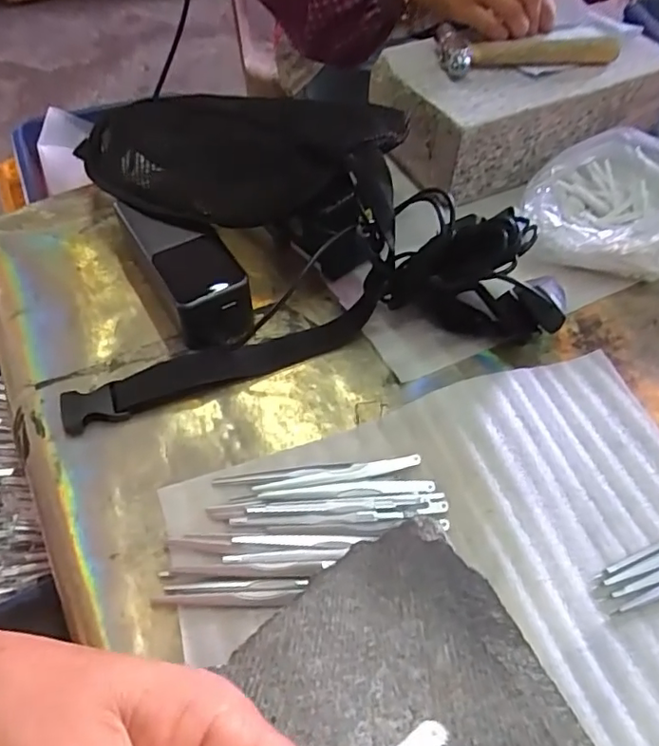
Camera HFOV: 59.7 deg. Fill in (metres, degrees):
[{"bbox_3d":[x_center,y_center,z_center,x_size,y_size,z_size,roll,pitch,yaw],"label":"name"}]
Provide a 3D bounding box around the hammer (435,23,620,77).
[{"bbox_3d":[0.172,-0.281,0.501,0.154,0.023,0.044,-8,54,-6],"label":"hammer"}]

